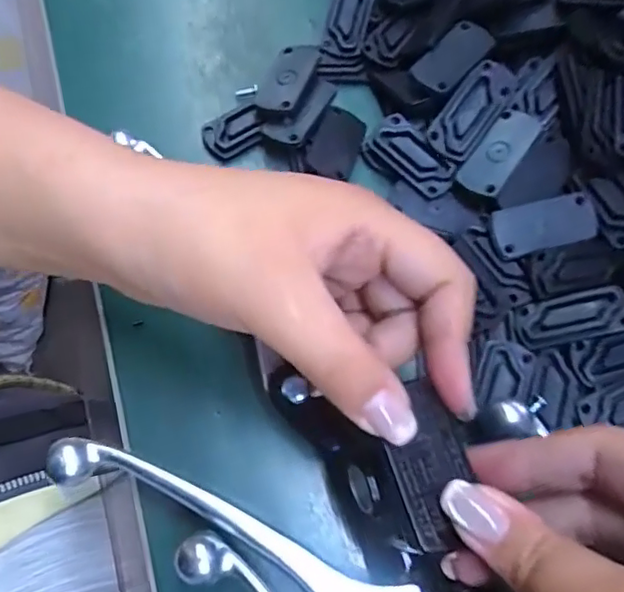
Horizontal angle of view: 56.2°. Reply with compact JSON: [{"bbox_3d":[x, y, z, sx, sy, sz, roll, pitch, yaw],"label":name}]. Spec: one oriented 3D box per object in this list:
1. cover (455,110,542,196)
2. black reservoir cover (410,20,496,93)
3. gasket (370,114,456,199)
[{"bbox_3d":[0.092,-0.070,0.287,0.022,0.004,0.047,35,84,17],"label":"cover"},{"bbox_3d":[0.072,-0.121,0.298,0.023,0.007,0.045,42,74,12],"label":"black reservoir cover"},{"bbox_3d":[0.052,-0.071,0.297,0.046,0.009,0.023,41,74,12],"label":"gasket"}]

